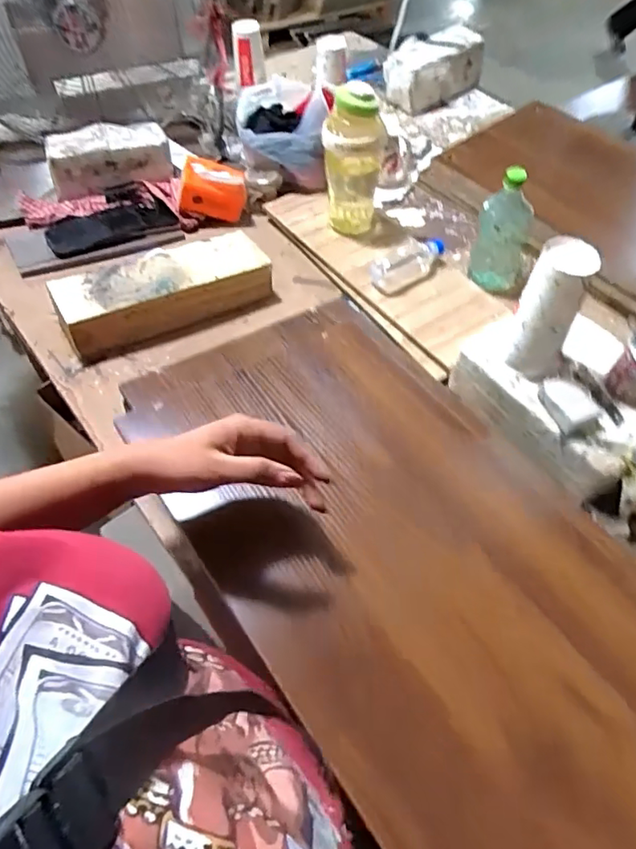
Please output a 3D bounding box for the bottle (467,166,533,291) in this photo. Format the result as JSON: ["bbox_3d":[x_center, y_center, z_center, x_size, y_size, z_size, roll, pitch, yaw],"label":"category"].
[{"bbox_3d":[0.302,-0.309,0.942,0.087,0.201,0.062,21,56,14],"label":"bottle"}]

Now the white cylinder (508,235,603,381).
[{"bbox_3d":[0.294,-0.130,0.748,0.079,0.212,0.072,27,58,18],"label":"white cylinder"}]

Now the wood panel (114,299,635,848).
[{"bbox_3d":[0.123,0.144,0.518,0.357,0.016,0.755,-26,56,-27],"label":"wood panel"}]

